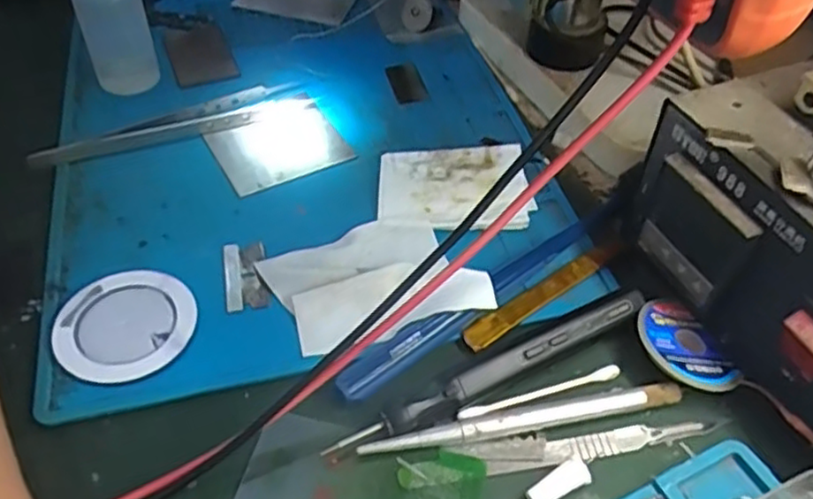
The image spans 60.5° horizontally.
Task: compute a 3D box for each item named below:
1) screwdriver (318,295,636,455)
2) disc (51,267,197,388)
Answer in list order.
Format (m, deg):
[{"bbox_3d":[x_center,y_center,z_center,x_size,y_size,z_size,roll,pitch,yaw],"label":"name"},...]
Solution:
[{"bbox_3d":[0.036,0.049,0.276,0.142,0.012,0.009,-22,50,-17],"label":"screwdriver"},{"bbox_3d":[-0.118,0.031,0.295,0.055,0.007,0.053,-1,47,1],"label":"disc"}]

